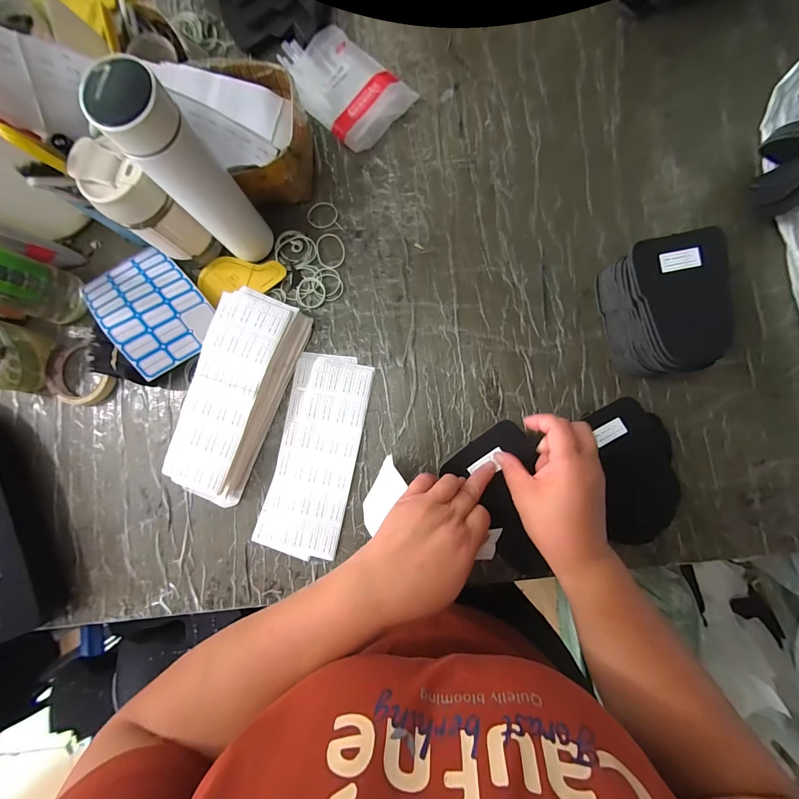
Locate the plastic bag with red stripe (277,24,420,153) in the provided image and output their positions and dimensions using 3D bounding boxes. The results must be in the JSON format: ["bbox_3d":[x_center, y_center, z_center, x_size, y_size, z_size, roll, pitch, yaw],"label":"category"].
[{"bbox_3d":[-0.088,-0.455,0.486,0.196,0.025,0.111,45,90,4],"label":"plastic bag with red stripe"}]

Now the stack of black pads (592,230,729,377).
[{"bbox_3d":[0.317,-0.106,0.410,0.097,0.086,0.149,-12,87,3],"label":"stack of black pads"}]

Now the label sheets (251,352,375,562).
[{"bbox_3d":[-0.114,0.075,0.464,0.111,0.009,0.269,13,86,4],"label":"label sheets"}]

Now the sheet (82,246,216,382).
[{"bbox_3d":[-0.339,-0.131,0.457,0.116,0.034,0.178,-39,81,-17],"label":"sheet"}]

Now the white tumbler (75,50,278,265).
[{"bbox_3d":[-0.214,-0.235,0.374,0.064,0.220,0.059,15,88,4],"label":"white tumbler"}]

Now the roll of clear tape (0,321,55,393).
[{"bbox_3d":[-0.546,-0.060,0.464,0.096,0.057,0.091,10,88,4],"label":"roll of clear tape"}]

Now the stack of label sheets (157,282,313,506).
[{"bbox_3d":[-0.225,-0.007,0.453,0.111,0.044,0.272,22,89,4],"label":"stack of label sheets"}]

